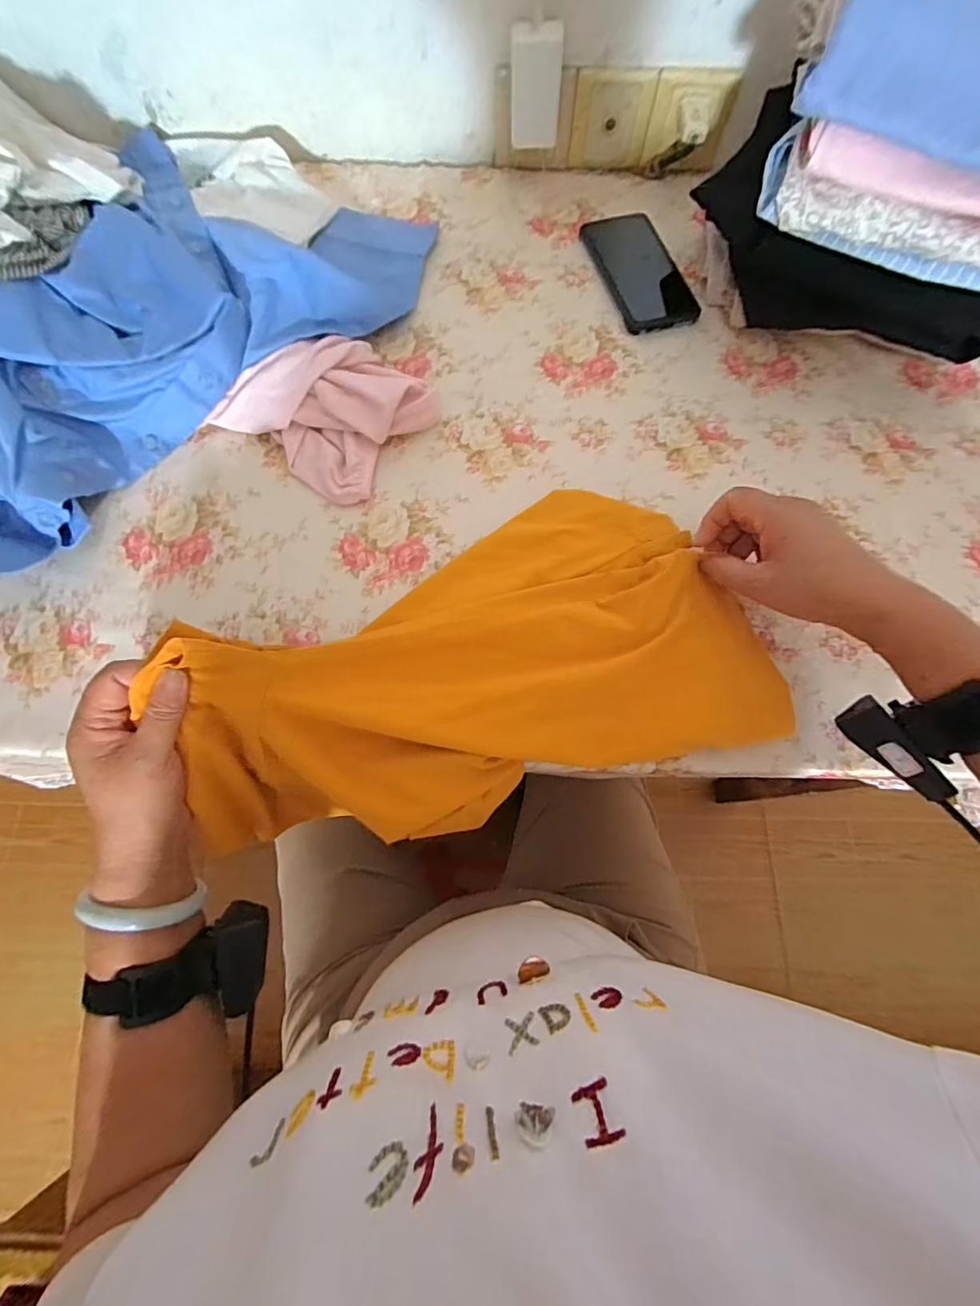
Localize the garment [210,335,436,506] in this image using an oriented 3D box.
[{"bbox_3d":[-0.148,-0.227,0.461,0.164,0.040,0.144,38,75,11],"label":"garment"}]

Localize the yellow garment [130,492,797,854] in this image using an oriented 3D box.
[{"bbox_3d":[-0.016,0.016,0.403,0.424,0.155,0.222,-18,75,-5],"label":"yellow garment"}]

